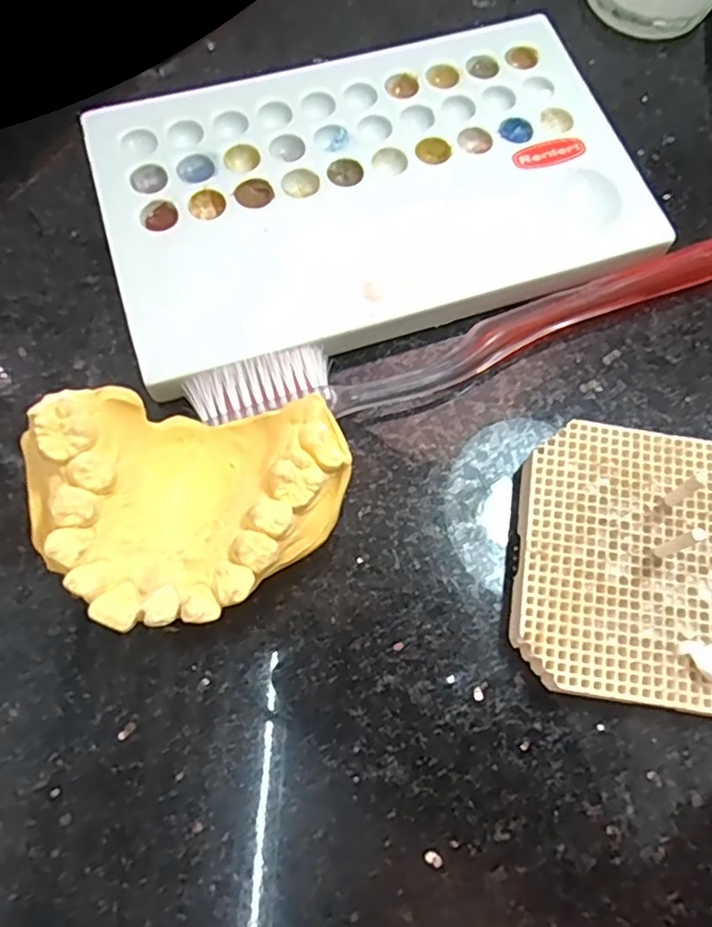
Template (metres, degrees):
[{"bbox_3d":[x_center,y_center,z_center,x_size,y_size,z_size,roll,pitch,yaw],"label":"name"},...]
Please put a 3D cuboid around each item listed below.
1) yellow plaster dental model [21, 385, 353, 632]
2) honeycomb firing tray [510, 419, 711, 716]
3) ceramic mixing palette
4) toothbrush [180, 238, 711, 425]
[{"bbox_3d":[-0.034,0.011,0.143,0.062,0.037,0.047,-3,72,-3],"label":"yellow plaster dental model"},{"bbox_3d":[0.072,0.024,0.157,0.066,0.011,0.064,9,72,1],"label":"honeycomb firing tray"},{"bbox_3d":[0.004,-0.082,0.190,0.150,0.011,0.098,-18,74,-8],"label":"ceramic mixing palette"},{"bbox_3d":[0.047,-0.037,0.177,0.182,0.012,0.018,-16,72,-8],"label":"toothbrush"}]

